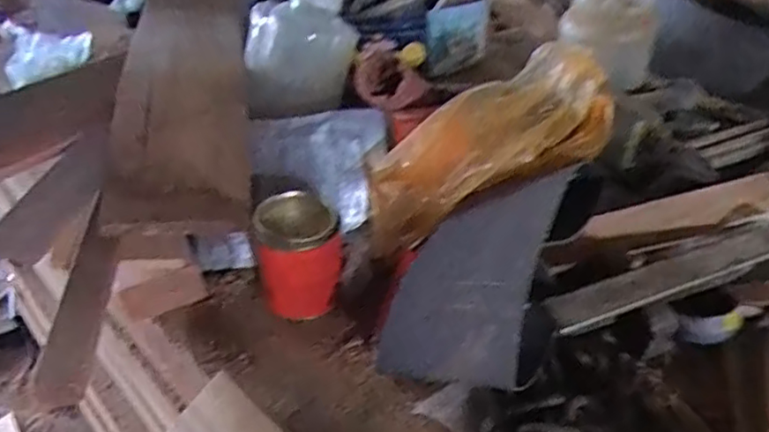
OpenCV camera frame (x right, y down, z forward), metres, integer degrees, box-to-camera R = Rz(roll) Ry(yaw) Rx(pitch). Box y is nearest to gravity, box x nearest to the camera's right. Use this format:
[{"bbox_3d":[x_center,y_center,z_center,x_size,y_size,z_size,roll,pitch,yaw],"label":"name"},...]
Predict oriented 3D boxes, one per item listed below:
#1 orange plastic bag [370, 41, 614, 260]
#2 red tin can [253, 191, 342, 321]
[{"bbox_3d":[0.089,-0.060,0.565,0.255,0.080,0.090,-33,41,-2],"label":"orange plastic bag"},{"bbox_3d":[-0.074,0.035,0.532,0.072,0.080,0.069,-1,35,1],"label":"red tin can"}]

